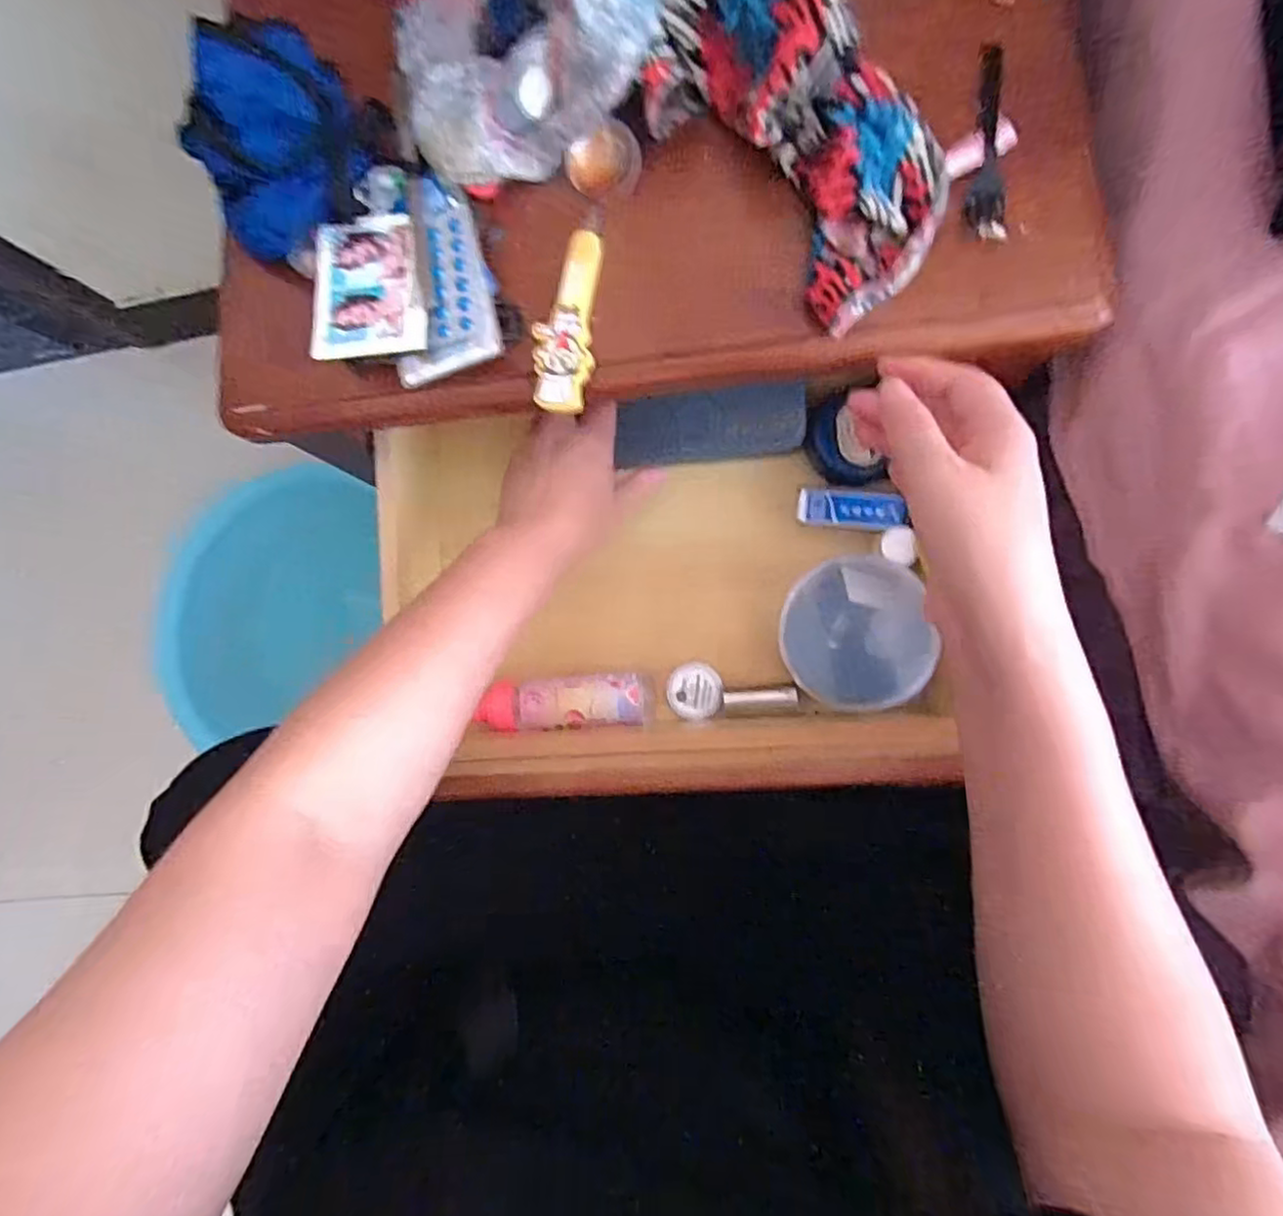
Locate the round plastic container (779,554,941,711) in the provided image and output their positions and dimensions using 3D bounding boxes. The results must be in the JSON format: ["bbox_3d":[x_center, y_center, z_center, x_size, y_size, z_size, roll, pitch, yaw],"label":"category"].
[{"bbox_3d":[0.141,0.016,0.438,0.094,0.027,0.099,-1,85,8],"label":"round plastic container"}]

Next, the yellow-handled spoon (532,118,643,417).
[{"bbox_3d":[-0.032,-0.181,0.354,0.036,0.018,0.151,11,87,9],"label":"yellow-handled spoon"}]

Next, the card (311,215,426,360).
[{"bbox_3d":[-0.145,-0.172,0.352,0.058,0.004,0.080,-6,78,3],"label":"card"}]

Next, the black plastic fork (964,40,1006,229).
[{"bbox_3d":[0.172,-0.239,0.331,0.018,0.008,0.100,3,85,8],"label":"black plastic fork"}]

